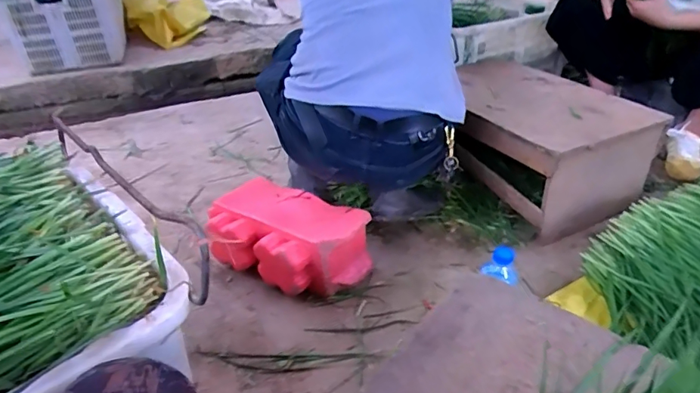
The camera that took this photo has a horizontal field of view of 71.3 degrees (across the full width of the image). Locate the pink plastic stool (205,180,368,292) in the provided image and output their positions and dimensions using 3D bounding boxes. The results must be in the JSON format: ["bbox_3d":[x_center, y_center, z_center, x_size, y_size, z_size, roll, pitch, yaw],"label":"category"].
[{"bbox_3d":[-0.139,0.099,1.087,0.346,0.145,0.188,14,36,24],"label":"pink plastic stool"}]

